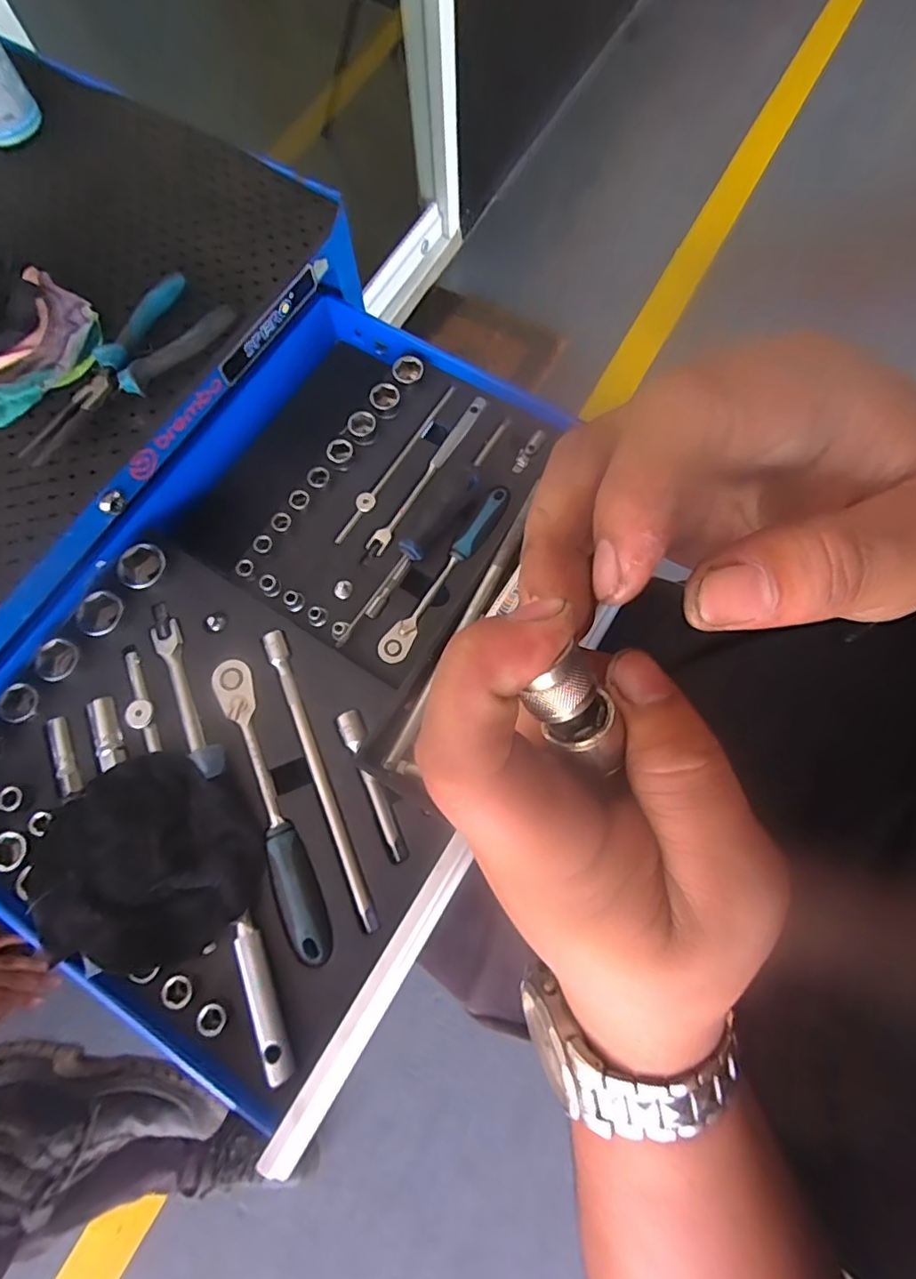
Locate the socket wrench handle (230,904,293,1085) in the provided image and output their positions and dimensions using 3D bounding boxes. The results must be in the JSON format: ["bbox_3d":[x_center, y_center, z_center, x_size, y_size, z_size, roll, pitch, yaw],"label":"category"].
[{"bbox_3d":[-0.141,0.253,0.394,0.017,0.012,0.108,-22,74,-5],"label":"socket wrench handle"}]

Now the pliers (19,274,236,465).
[{"bbox_3d":[-0.265,-0.211,0.441,0.067,0.020,0.190,36,78,11],"label":"pliers"}]

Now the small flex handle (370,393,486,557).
[{"bbox_3d":[-0.028,-0.154,0.516,0.017,0.016,0.180,32,77,10],"label":"small flex handle"}]

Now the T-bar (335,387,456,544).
[{"bbox_3d":[-0.058,-0.169,0.527,0.017,0.013,0.197,29,76,9],"label":"T-bar"}]

